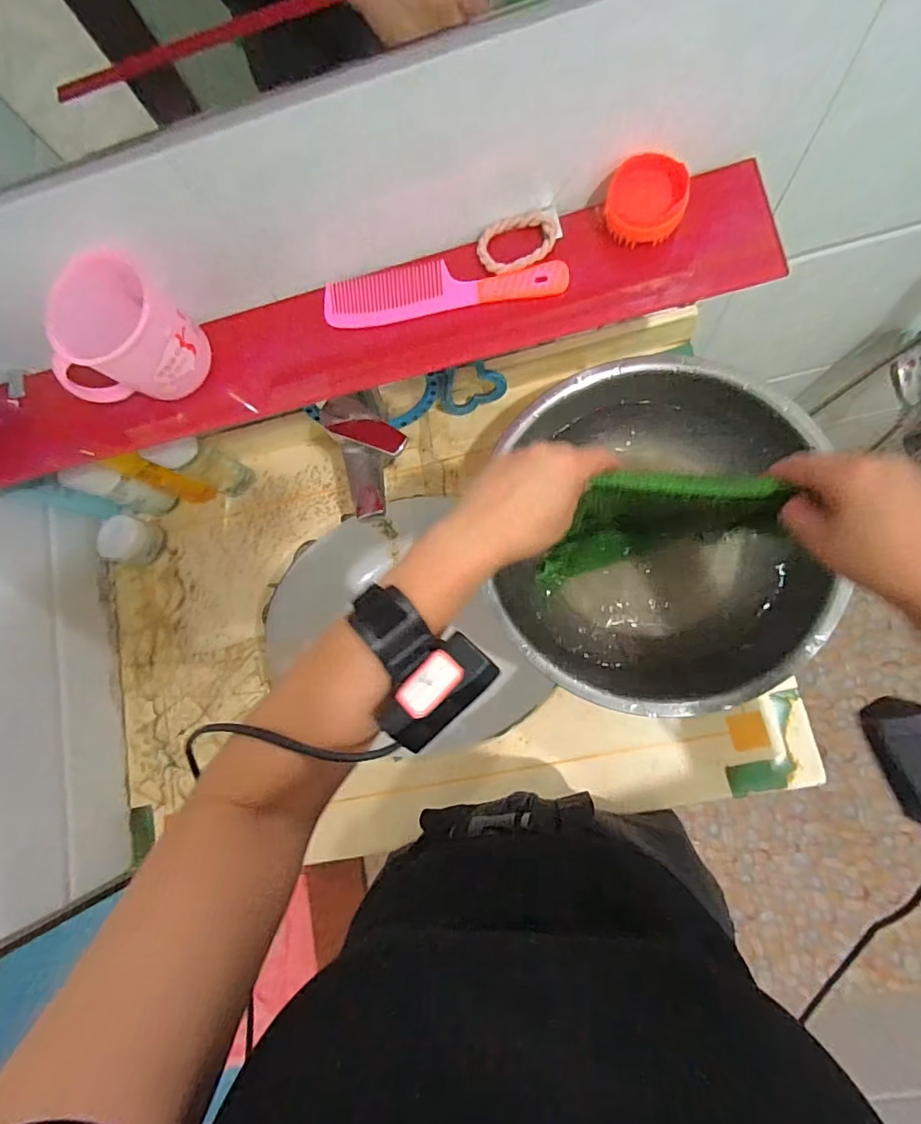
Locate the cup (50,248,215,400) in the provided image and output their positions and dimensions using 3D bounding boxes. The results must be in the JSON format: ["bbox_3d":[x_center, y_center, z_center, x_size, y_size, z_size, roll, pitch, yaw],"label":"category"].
[{"bbox_3d":[-0.261,-0.172,0.418,0.078,0.093,0.088,14,86,9],"label":"cup"}]

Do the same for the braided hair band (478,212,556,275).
[{"bbox_3d":[0.046,-0.255,0.419,0.064,0.008,0.044,-9,83,7],"label":"braided hair band"}]

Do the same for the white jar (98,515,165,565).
[{"bbox_3d":[-0.432,-0.028,0.688,0.068,0.040,0.058,12,86,9],"label":"white jar"}]

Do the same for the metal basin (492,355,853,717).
[{"bbox_3d":[0.198,-0.030,0.547,0.291,0.090,0.348,3,84,8],"label":"metal basin"}]

